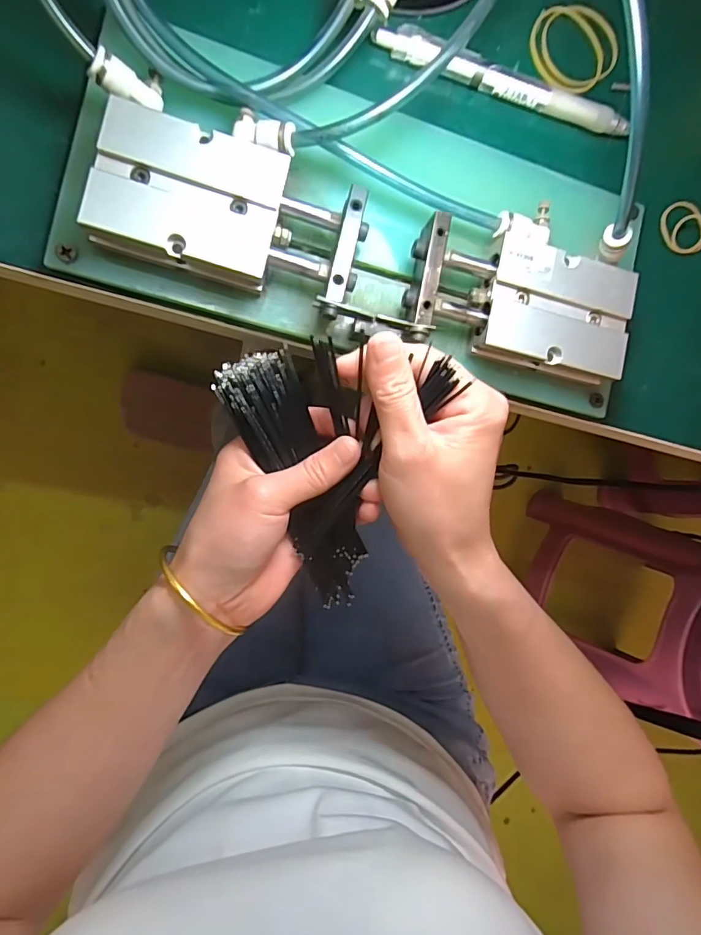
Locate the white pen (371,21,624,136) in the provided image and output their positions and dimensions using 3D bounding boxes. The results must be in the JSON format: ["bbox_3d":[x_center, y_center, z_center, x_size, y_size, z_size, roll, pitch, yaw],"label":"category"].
[{"bbox_3d":[0.082,-0.198,0.247,0.141,0.013,0.011,11,90,-11],"label":"white pen"}]

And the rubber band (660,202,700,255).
[{"bbox_3d":[0.192,-0.138,0.276,0.024,0.006,0.030,-25,96,-9],"label":"rubber band"}]

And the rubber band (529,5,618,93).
[{"bbox_3d":[0.122,-0.231,0.261,0.049,0.007,0.047,0,92,-11],"label":"rubber band"}]

